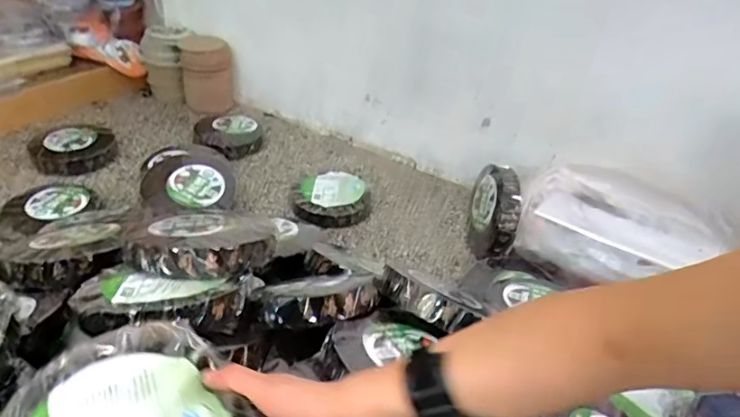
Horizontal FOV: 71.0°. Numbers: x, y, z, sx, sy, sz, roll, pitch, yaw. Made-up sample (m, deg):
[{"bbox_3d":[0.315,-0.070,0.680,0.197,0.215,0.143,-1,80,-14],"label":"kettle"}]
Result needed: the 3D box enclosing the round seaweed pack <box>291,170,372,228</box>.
[{"bbox_3d":[-0.097,-0.030,1.265,0.183,0.059,0.193,4,34,-2],"label":"round seaweed pack"}]

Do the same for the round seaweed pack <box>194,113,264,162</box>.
[{"bbox_3d":[-0.393,-0.208,1.464,0.188,0.076,0.196,-9,37,-19],"label":"round seaweed pack"}]

